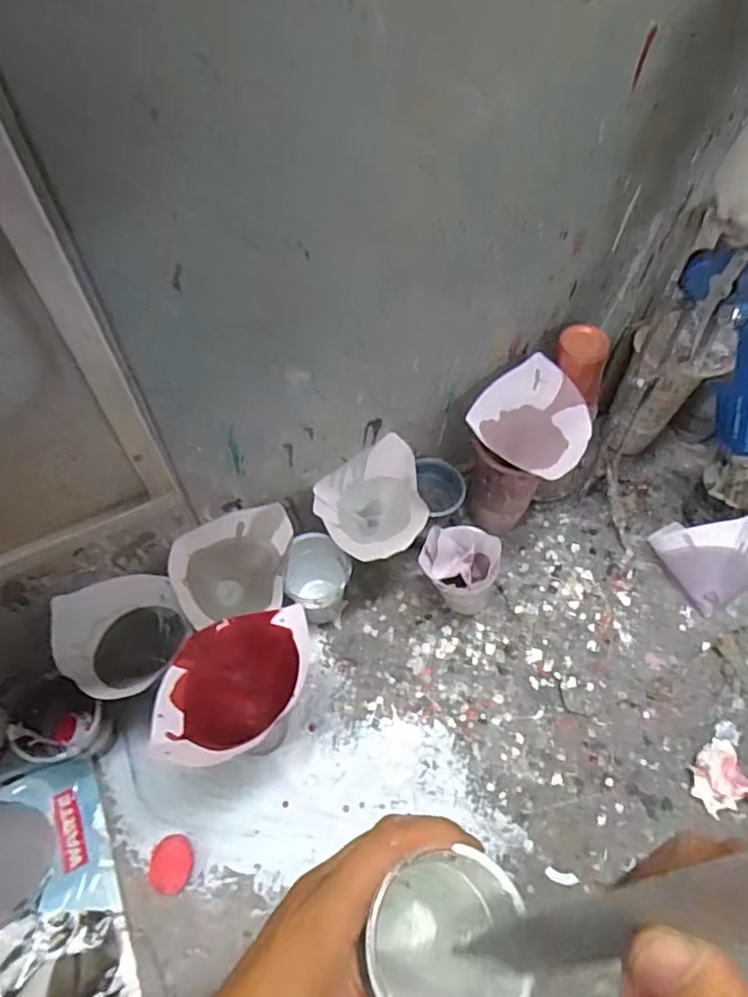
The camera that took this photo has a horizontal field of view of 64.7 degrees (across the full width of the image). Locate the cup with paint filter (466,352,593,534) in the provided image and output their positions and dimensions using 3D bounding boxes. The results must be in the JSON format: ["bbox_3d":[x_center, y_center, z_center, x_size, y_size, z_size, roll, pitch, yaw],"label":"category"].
[{"bbox_3d":[0.157,-0.041,0.654,0.110,0.196,0.109,1,60,-2],"label":"cup with paint filter"}]

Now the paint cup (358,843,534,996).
[{"bbox_3d":[0.029,0.213,0.290,0.066,0.097,0.070,1,60,-2],"label":"paint cup"}]

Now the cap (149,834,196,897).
[{"bbox_3d":[-0.181,0.328,0.530,0.034,0.019,0.045,1,60,-2],"label":"cap"}]

